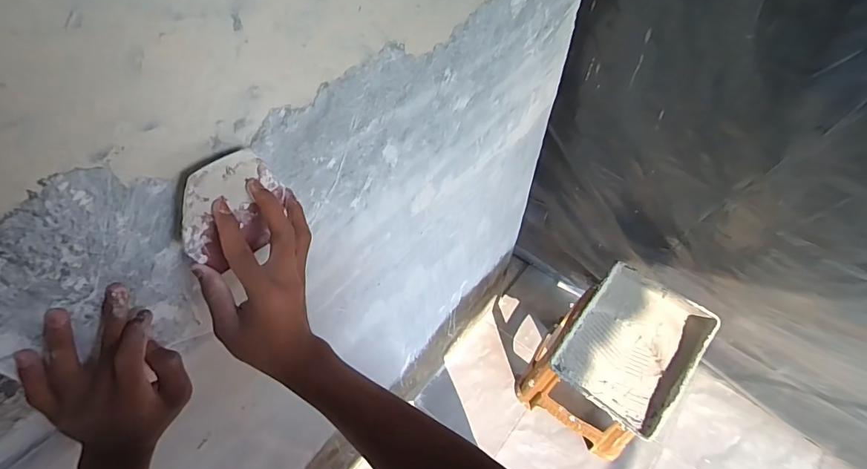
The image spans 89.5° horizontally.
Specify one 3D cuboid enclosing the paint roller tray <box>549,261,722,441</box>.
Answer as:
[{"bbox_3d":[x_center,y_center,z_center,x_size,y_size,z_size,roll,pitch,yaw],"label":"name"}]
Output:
[{"bbox_3d":[0.507,0.275,1.105,0.277,0.113,0.346,34,62,21],"label":"paint roller tray"}]

